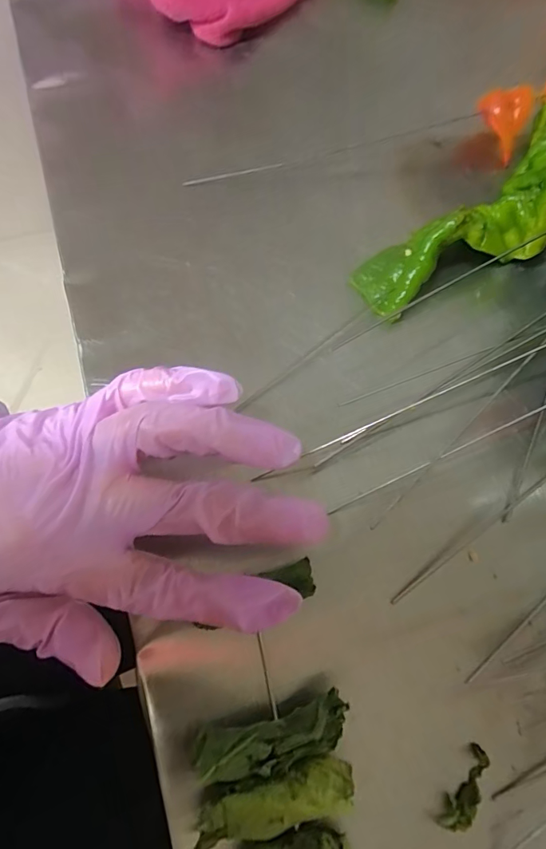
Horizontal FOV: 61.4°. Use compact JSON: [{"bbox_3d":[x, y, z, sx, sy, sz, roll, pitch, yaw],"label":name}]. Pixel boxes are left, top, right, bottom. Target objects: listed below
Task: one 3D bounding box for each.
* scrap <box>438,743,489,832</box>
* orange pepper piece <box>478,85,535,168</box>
[{"bbox_3d":[0.072,0.134,0.168,0.010,0.005,0.029,39,62,10],"label":"scrap"},{"bbox_3d":[0.140,-0.184,0.277,0.032,0.026,0.025,40,74,11],"label":"orange pepper piece"}]

